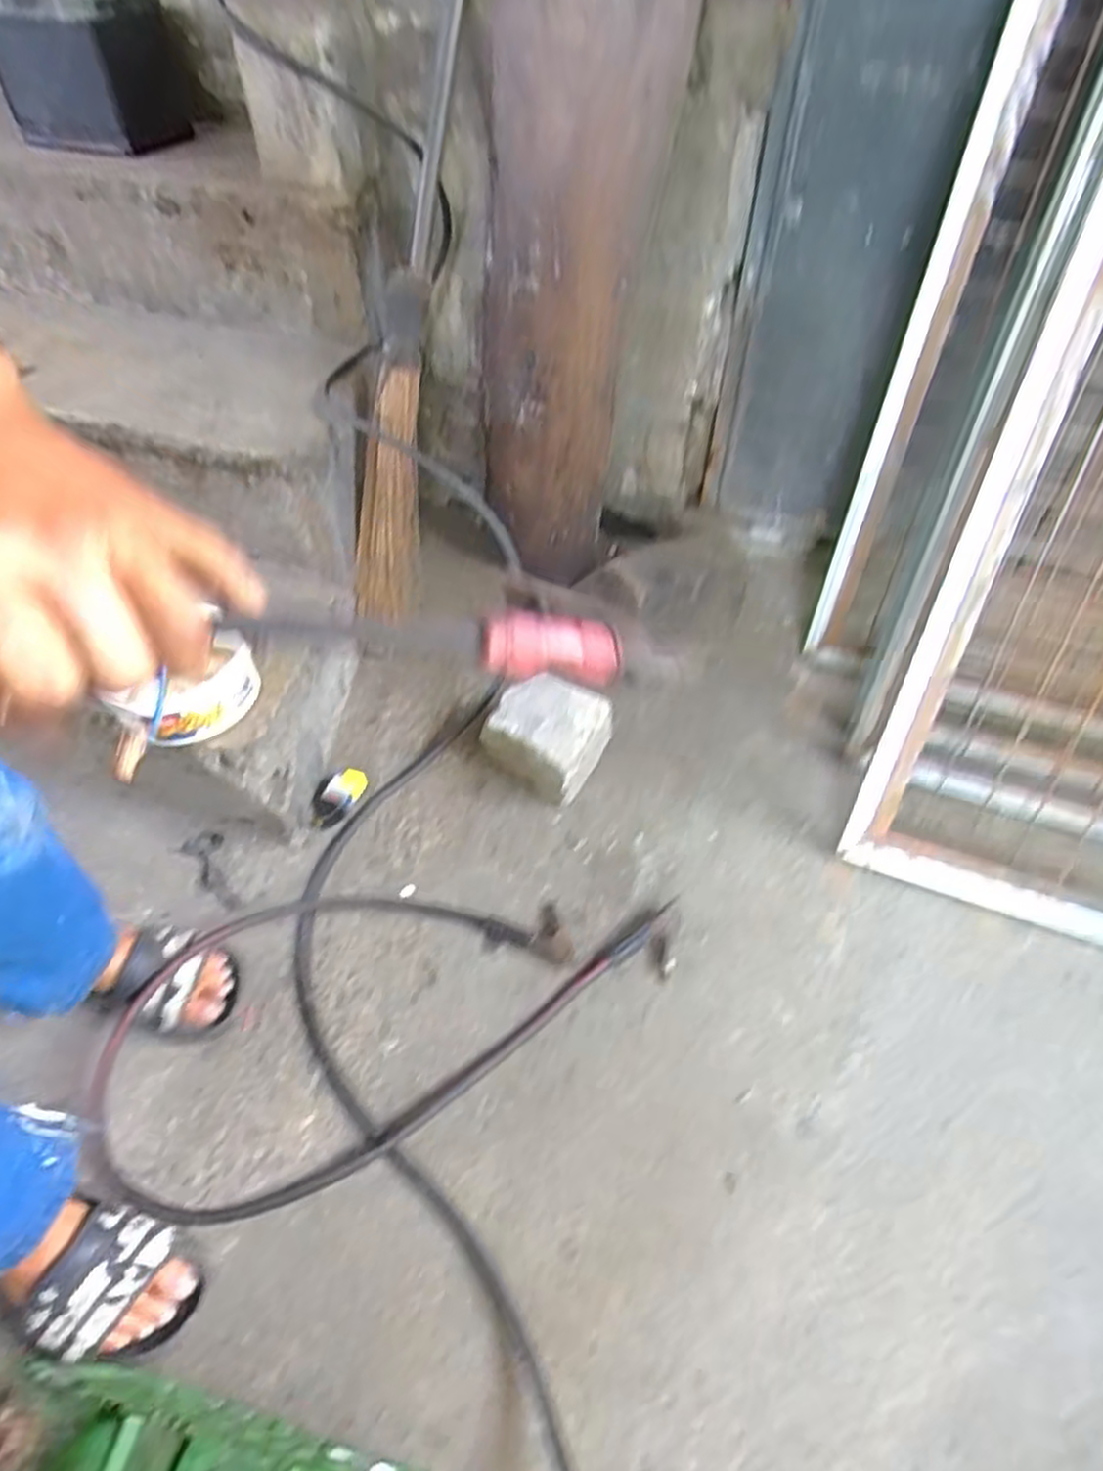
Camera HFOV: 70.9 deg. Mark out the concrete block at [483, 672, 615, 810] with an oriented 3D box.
[{"bbox_3d":[-0.009,0.005,1.138,0.159,0.117,0.146,22,55,21],"label":"concrete block"}]

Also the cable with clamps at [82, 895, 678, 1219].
[{"bbox_3d":[-0.183,0.311,0.928,0.700,0.067,0.334,-21,62,-16],"label":"cable with clamps"}]

